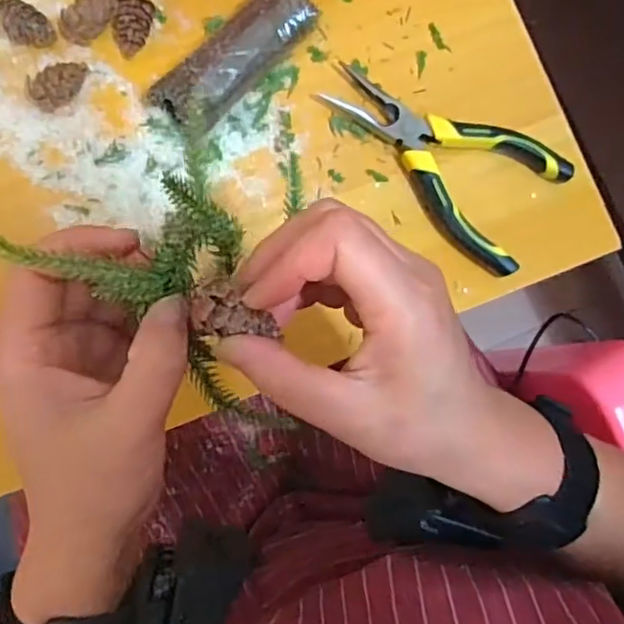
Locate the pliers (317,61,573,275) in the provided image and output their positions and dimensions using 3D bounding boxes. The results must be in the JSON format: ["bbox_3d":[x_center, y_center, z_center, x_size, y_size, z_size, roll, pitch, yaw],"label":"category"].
[{"bbox_3d":[0.072,-0.095,0.384,0.154,0.016,0.078,33,80,0],"label":"pliers"}]

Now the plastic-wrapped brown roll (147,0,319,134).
[{"bbox_3d":[-0.044,-0.150,0.376,0.039,0.026,0.107,45,80,2],"label":"plastic-wrapped brown roll"}]

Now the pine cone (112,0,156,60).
[{"bbox_3d":[-0.107,-0.170,0.378,0.022,0.019,0.031,14,81,-3],"label":"pine cone"}]

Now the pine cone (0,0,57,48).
[{"bbox_3d":[-0.168,-0.167,0.372,0.033,0.019,0.019,25,80,-1],"label":"pine cone"}]

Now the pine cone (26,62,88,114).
[{"bbox_3d":[-0.145,-0.130,0.369,0.035,0.021,0.019,-33,86,-9],"label":"pine cone"}]

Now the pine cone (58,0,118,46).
[{"bbox_3d":[-0.130,-0.171,0.373,0.035,0.022,0.018,-21,84,-8],"label":"pine cone"}]

